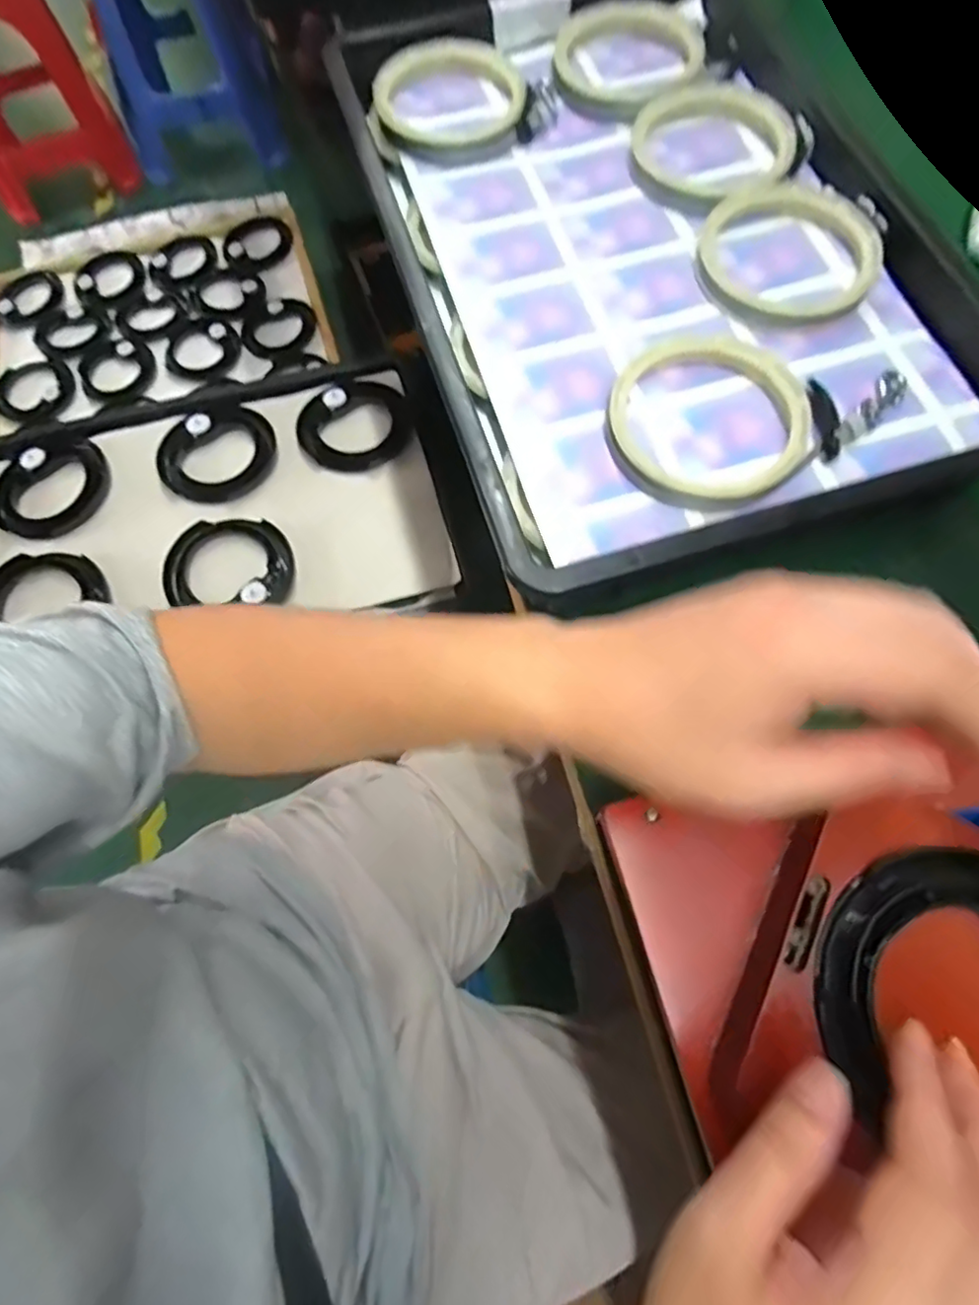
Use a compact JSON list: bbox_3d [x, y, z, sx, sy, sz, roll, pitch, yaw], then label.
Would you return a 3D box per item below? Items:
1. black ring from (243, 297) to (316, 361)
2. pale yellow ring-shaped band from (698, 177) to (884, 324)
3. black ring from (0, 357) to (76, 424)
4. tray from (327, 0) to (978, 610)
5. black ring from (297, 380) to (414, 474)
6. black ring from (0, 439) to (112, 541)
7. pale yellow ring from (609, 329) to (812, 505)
[{"bbox_3d":[-0.381,-0.589,1.080,0.131,0.014,0.115,-27,84,-3],"label":"black ring"},{"bbox_3d":[0.213,-0.296,0.431,0.111,0.026,0.125,-9,71,-3],"label":"pale yellow ring-shaped band"},{"bbox_3d":[-0.808,-0.465,1.061,0.133,0.034,0.133,0,71,0],"label":"black ring"},{"bbox_3d":[0.111,-0.322,0.440,0.370,0.045,0.559,-16,72,-6],"label":"tray"},{"bbox_3d":[-0.160,-0.273,0.710,0.131,0.010,0.126,0,71,0],"label":"black ring"},{"bbox_3d":[-0.498,-0.185,0.676,0.129,0.012,0.117,-30,74,-10],"label":"black ring"},{"bbox_3d":[0.140,-0.150,0.383,0.121,0.027,0.116,29,73,9],"label":"pale yellow ring"}]

